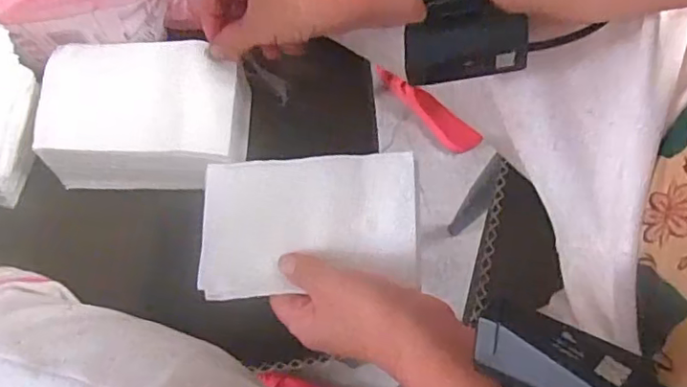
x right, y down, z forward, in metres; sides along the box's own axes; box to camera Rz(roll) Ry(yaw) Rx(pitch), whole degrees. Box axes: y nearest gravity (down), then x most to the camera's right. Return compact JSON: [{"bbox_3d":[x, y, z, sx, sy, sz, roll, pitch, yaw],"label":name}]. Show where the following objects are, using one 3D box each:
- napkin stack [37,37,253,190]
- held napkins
[{"bbox_3d":[-0.146,-0.059,0.441,0.149,0.054,0.096,2,70,0],"label":"napkin stack"},{"bbox_3d":[-0.023,0.019,0.376,0.137,0.009,0.087,-4,78,9],"label":"held napkins"}]

